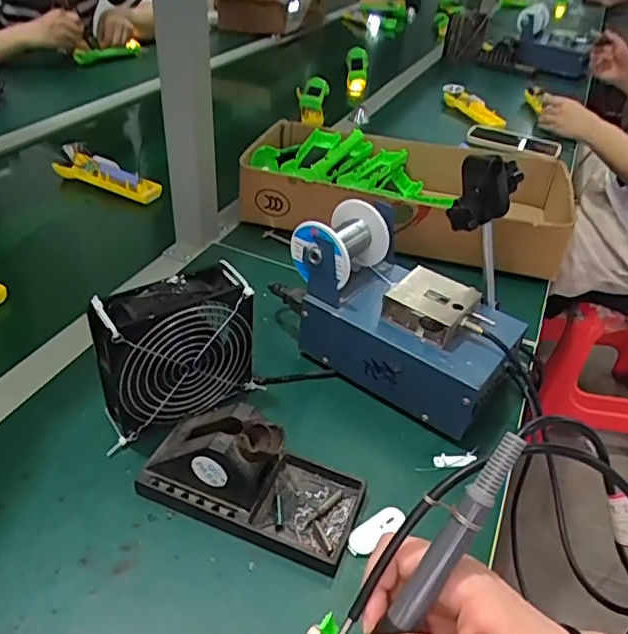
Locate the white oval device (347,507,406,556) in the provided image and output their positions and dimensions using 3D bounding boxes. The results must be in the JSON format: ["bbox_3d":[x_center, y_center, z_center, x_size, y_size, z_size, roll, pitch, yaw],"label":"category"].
[{"bbox_3d":[0.045,0.156,0.424,0.049,0.012,0.017,-22,45,-29],"label":"white oval device"}]

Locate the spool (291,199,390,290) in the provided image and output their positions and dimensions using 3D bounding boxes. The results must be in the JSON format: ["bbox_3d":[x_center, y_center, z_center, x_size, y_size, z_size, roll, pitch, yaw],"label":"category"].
[{"bbox_3d":[0.023,-0.069,0.525,0.063,0.058,0.070,24,43,24],"label":"spool"}]

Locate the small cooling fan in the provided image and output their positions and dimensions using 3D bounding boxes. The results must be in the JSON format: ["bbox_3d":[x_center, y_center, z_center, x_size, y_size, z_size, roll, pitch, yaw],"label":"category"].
[{"bbox_3d":[-0.110,0.030,0.465,0.123,0.120,0.051,-23,45,-30],"label":"small cooling fan"}]

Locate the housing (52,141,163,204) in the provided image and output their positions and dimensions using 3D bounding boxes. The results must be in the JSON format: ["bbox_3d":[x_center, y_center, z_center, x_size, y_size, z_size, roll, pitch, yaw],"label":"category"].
[{"bbox_3d":[-0.306,-0.210,0.837,0.194,0.029,0.057,23,42,22],"label":"housing"}]

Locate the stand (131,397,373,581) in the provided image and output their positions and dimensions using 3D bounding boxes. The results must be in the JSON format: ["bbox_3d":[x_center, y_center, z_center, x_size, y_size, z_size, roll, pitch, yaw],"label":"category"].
[{"bbox_3d":[-0.043,0.108,0.419,0.154,0.070,0.075,17,40,16],"label":"stand"}]

